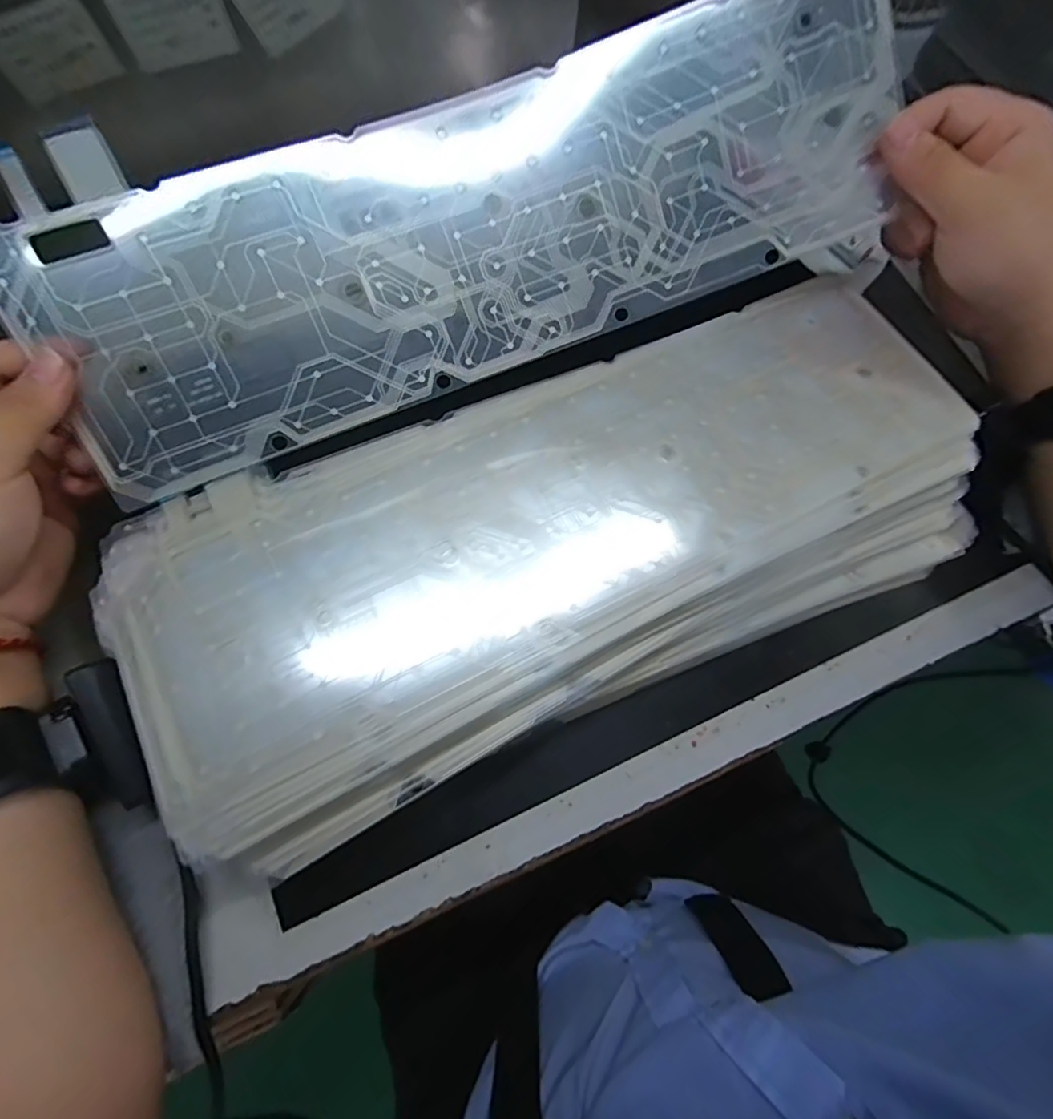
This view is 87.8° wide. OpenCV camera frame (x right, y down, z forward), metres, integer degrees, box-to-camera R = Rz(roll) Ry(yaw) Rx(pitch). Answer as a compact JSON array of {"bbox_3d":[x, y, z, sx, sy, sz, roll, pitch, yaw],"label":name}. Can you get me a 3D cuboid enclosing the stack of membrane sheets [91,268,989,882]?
[{"bbox_3d":[0.026,-0.010,0.300,0.438,0.066,0.178,-23,73,-8],"label":"stack of membrane sheets"}]

